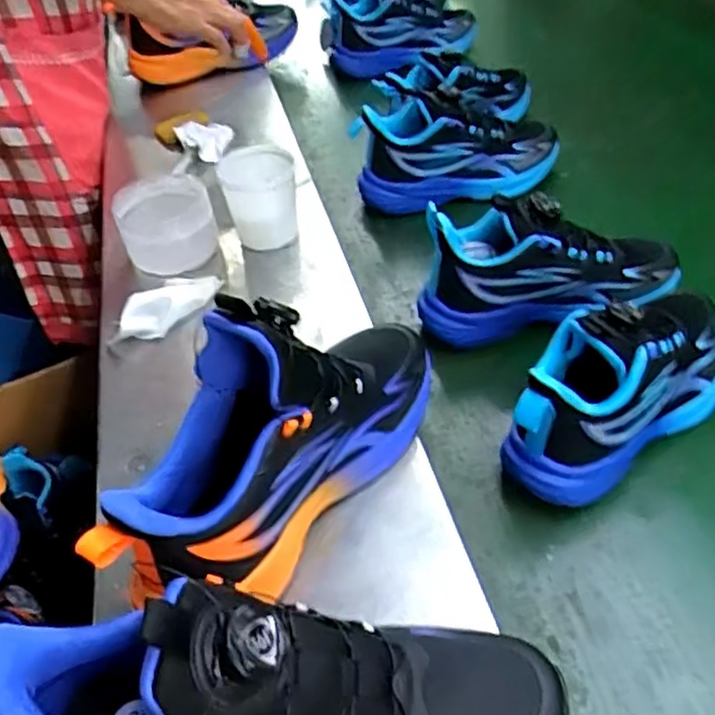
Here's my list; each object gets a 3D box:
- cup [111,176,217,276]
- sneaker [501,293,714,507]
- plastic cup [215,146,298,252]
[{"bbox_3d":[-0.188,-0.133,0.682,0.087,0.066,0.078,-15,44,-9],"label":"cup"},{"bbox_3d":[0.192,0.014,0.483,0.212,0.115,0.074,-32,49,-25],"label":"sneaker"},{"bbox_3d":[-0.094,-0.154,0.683,0.069,0.093,0.068,-3,43,3],"label":"plastic cup"}]

